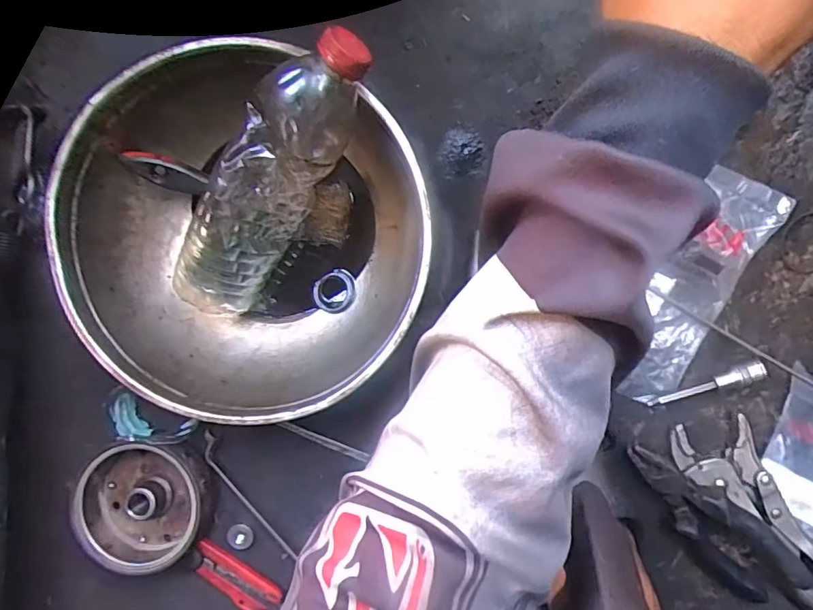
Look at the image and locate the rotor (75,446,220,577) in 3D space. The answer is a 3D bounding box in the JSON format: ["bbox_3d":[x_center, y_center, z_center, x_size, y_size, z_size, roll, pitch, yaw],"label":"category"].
[{"bbox_3d":[-0.226,0.169,0.468,0.110,0.048,0.117,17,99,1],"label":"rotor"}]

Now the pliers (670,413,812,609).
[{"bbox_3d":[0.324,0.190,0.461,0.065,0.022,0.247,-42,93,8],"label":"pliers"}]

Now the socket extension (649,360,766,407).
[{"bbox_3d":[0.253,0.068,0.456,0.093,0.017,0.013,-19,96,6],"label":"socket extension"}]

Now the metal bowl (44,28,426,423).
[{"bbox_3d":[-0.117,-0.054,0.401,0.228,0.136,0.232,0,98,4],"label":"metal bowl"}]

